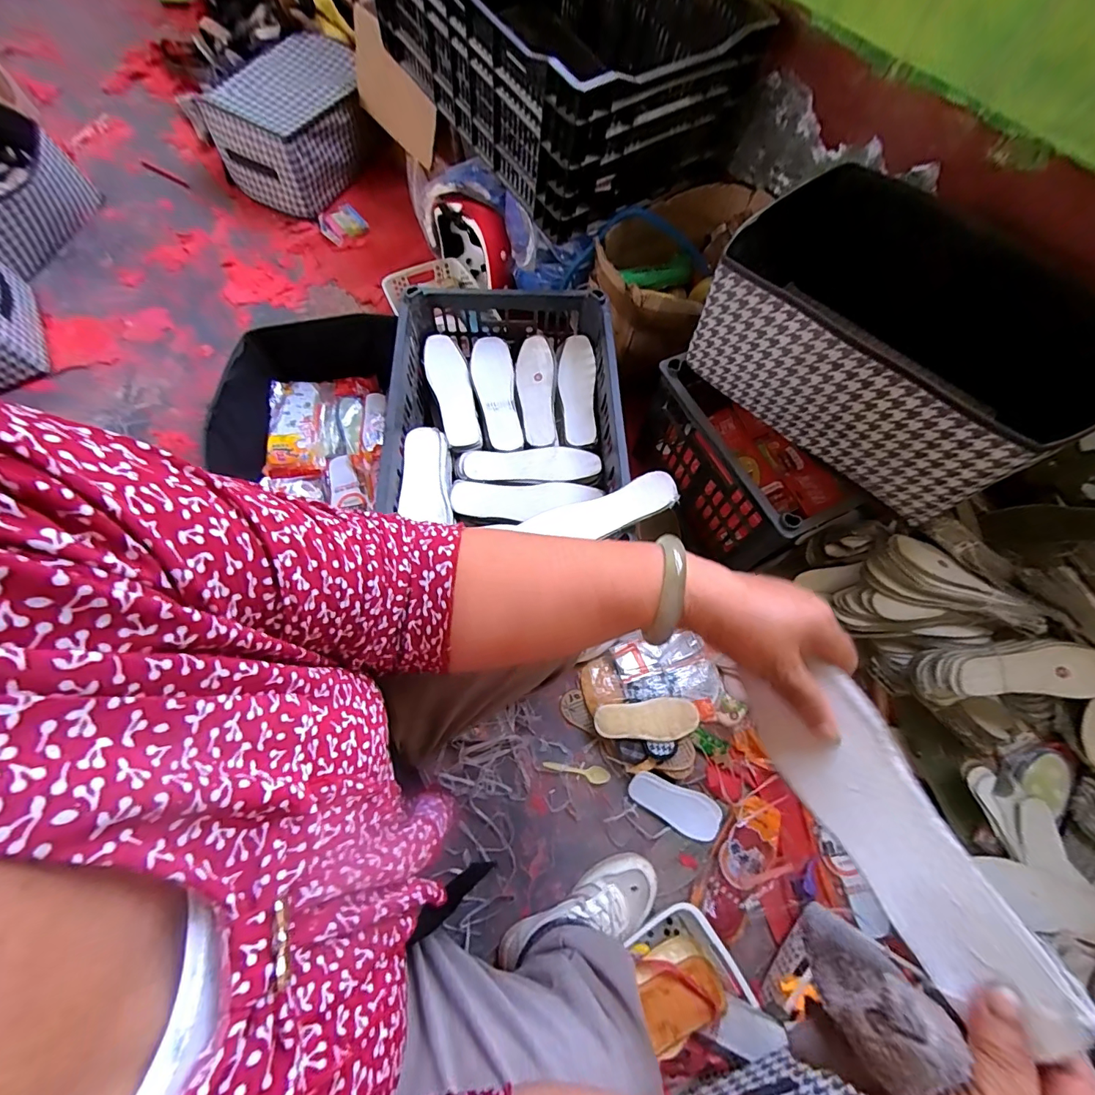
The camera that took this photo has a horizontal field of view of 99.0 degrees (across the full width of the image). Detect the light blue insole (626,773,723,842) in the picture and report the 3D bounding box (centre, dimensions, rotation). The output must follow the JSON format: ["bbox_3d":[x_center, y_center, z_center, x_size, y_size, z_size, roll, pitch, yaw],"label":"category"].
[{"bbox_3d":[0.200,0.405,0.736,0.148,0.006,0.062,27,81,2],"label":"light blue insole"}]

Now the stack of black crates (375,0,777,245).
[{"bbox_3d":[0.012,-0.890,0.810,0.410,0.258,0.615,-30,73,-12],"label":"stack of black crates"}]

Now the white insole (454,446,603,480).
[{"bbox_3d":[-0.029,-0.137,0.758,0.222,0.013,0.068,-1,69,-2],"label":"white insole"}]

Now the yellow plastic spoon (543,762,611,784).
[{"bbox_3d":[0.046,0.359,0.745,0.105,0.006,0.024,5,69,0],"label":"yellow plastic spoon"}]

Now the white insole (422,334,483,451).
[{"bbox_3d":[-0.163,-0.265,0.795,0.067,0.014,0.229,-15,70,-7],"label":"white insole"}]

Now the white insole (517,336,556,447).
[{"bbox_3d":[-0.020,-0.271,0.808,0.062,0.029,0.208,-2,69,-3],"label":"white insole"}]

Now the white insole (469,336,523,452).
[{"bbox_3d":[-0.086,-0.265,0.798,0.070,0.015,0.215,-11,70,-6],"label":"white insole"}]

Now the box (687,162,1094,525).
[{"bbox_3d":[0.468,-0.288,0.656,0.446,0.192,0.337,43,74,14],"label":"box"}]

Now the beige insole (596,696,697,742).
[{"bbox_3d":[0.160,0.276,0.749,0.162,0.022,0.062,-1,69,-2],"label":"beige insole"}]

